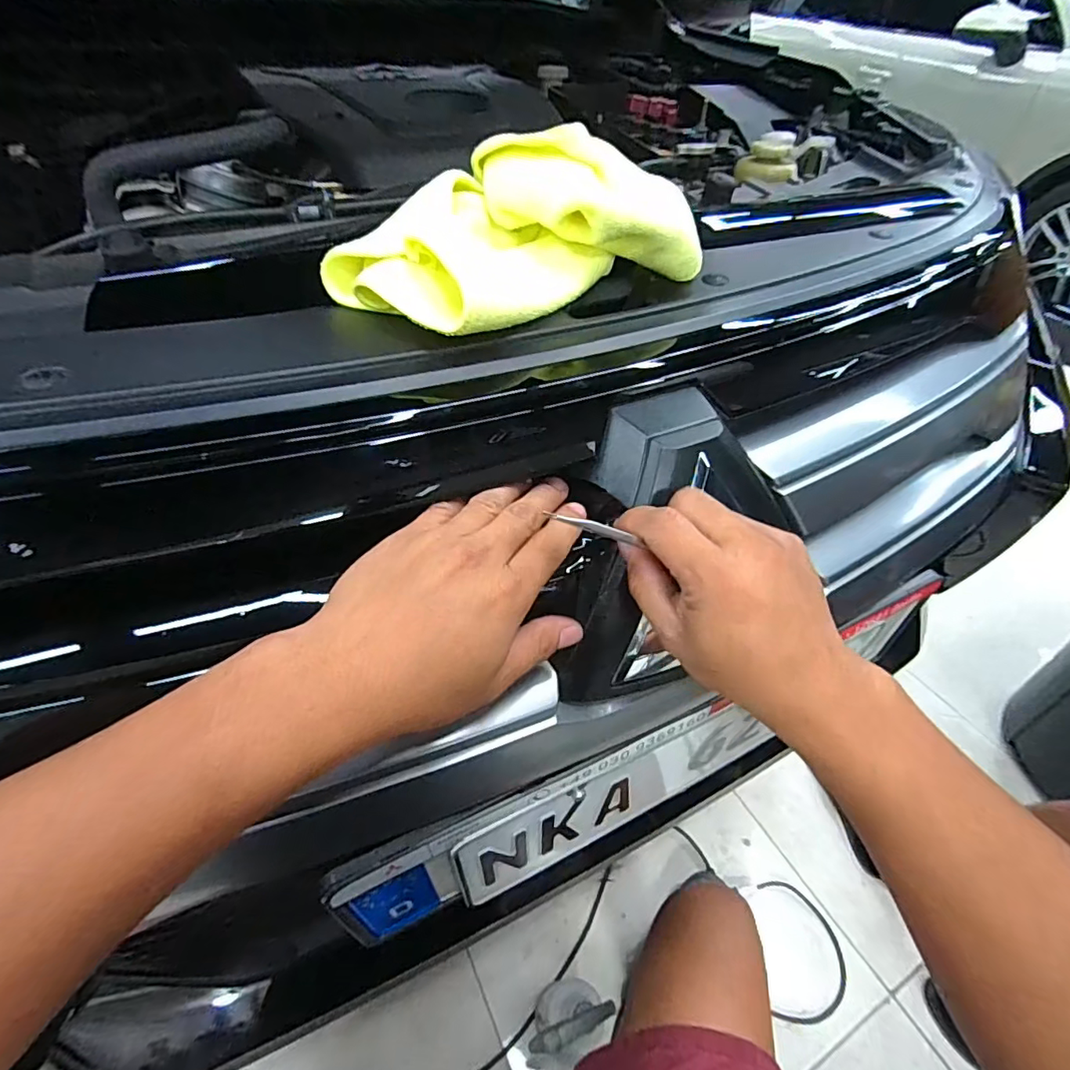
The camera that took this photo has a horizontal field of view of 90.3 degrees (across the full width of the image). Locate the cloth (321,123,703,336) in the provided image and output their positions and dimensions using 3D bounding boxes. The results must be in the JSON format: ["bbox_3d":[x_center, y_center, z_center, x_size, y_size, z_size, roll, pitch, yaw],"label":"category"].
[{"bbox_3d":[-0.013,-0.194,0.336,0.217,0.068,0.133,-27,51,-26],"label":"cloth"}]

